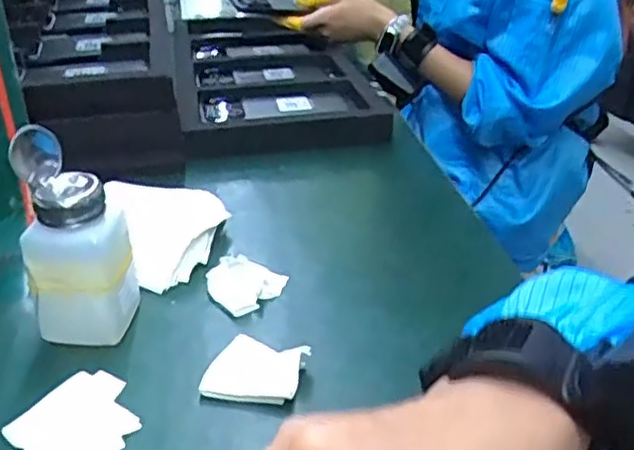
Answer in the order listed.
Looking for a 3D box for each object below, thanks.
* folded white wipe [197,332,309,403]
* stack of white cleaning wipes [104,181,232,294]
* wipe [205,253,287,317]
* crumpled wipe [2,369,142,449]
[{"bbox_3d":[-0.035,0.085,0.401,0.054,0.015,0.049,9,32,15],"label":"folded white wipe"},{"bbox_3d":[-0.112,0.000,0.541,0.083,0.026,0.125,-14,33,-22],"label":"stack of white cleaning wipes"},{"bbox_3d":[-0.049,0.040,0.477,0.055,0.024,0.040,-4,31,-6],"label":"wipe"},{"bbox_3d":[-0.128,0.105,0.372,0.058,0.004,0.062,20,36,30],"label":"crumpled wipe"}]

